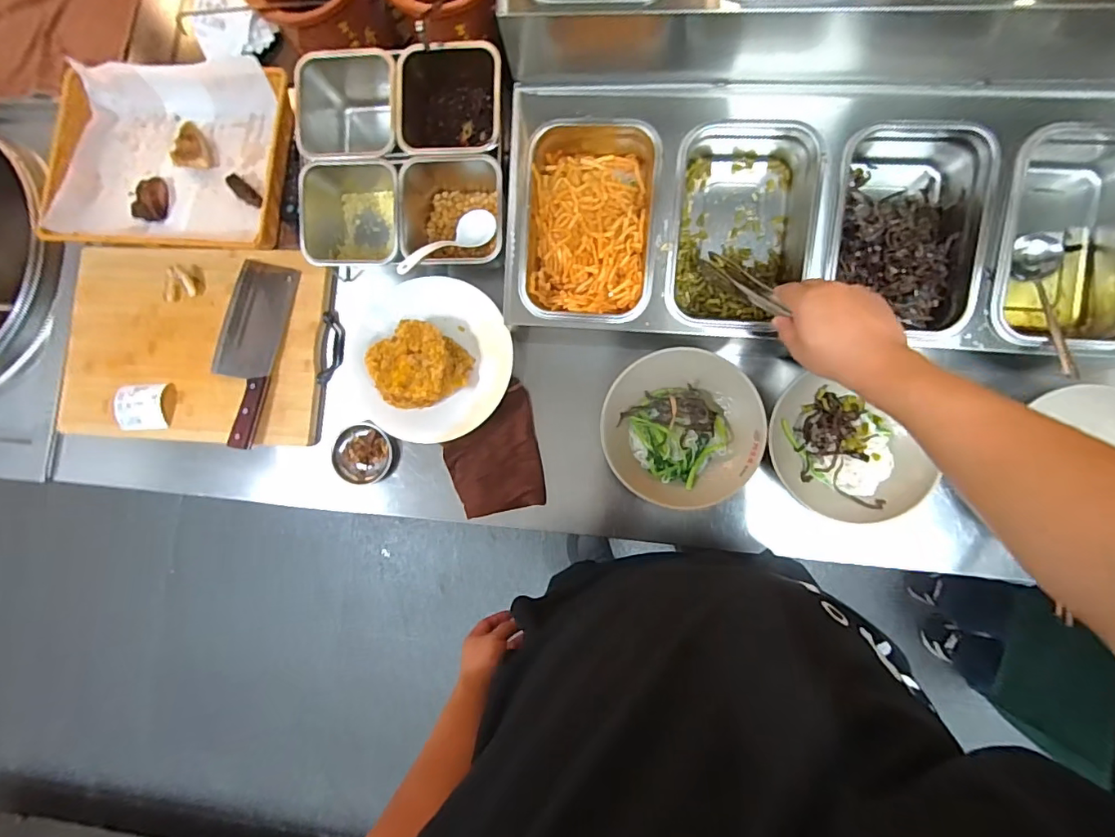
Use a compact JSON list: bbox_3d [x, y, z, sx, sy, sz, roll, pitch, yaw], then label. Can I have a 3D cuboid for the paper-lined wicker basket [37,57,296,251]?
[{"bbox_3d":[-0.576,-0.391,0.747,0.346,0.070,0.264,1,89,-8],"label":"paper-lined wicker basket"}]

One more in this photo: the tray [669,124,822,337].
[{"bbox_3d":[0.226,-0.236,0.641,0.163,0.100,0.238,4,99,5],"label":"tray"}]

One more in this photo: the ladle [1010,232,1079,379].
[{"bbox_3d":[0.603,-0.138,0.616,0.055,0.031,0.212,6,66,7],"label":"ladle"}]

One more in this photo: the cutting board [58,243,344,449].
[{"bbox_3d":[-0.554,-0.114,0.794,0.418,0.037,0.293,3,85,-7],"label":"cutting board"}]

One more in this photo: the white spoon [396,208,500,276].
[{"bbox_3d":[-0.155,-0.247,0.710,0.043,0.033,0.173,43,56,8],"label":"white spoon"}]

